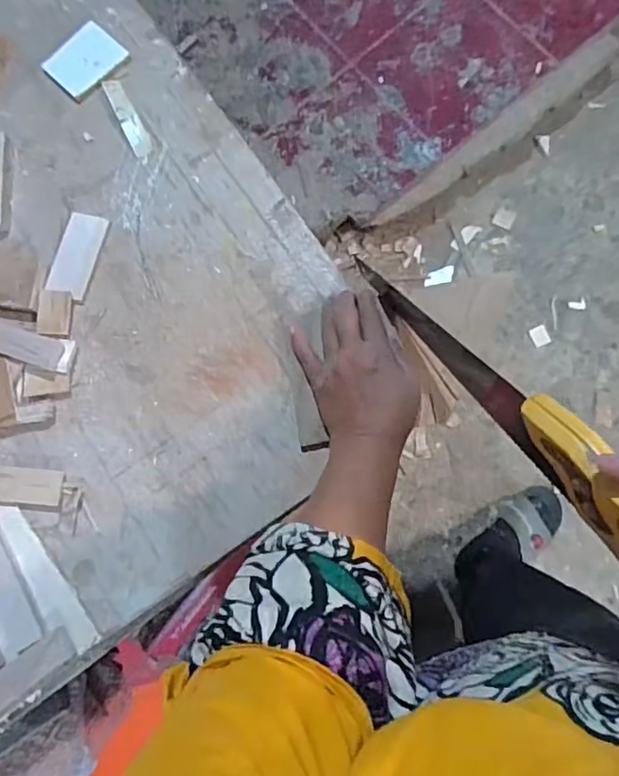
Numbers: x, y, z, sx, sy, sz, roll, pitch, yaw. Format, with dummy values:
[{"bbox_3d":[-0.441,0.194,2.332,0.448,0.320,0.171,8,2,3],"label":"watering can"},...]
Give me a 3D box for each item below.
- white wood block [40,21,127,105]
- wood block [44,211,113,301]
[{"bbox_3d":[-0.239,-0.348,0.614,0.076,0.006,0.068,-45,78,-2],"label":"white wood block"},{"bbox_3d":[-0.229,-0.131,0.570,0.042,0.006,0.086,14,82,10],"label":"wood block"}]

